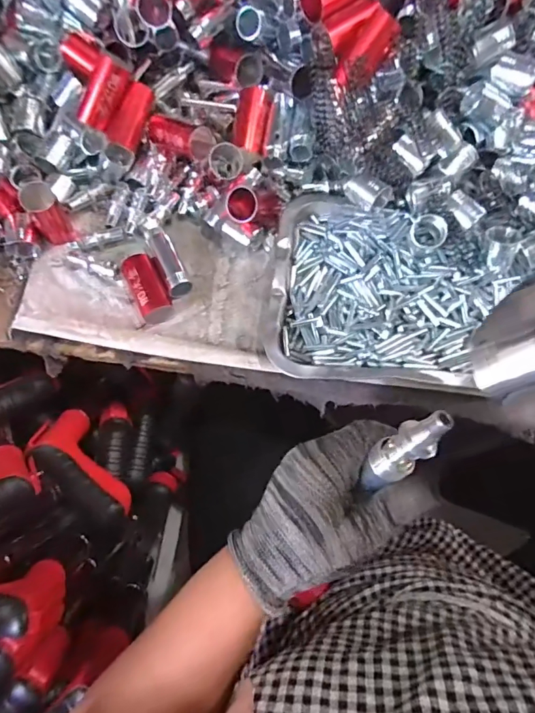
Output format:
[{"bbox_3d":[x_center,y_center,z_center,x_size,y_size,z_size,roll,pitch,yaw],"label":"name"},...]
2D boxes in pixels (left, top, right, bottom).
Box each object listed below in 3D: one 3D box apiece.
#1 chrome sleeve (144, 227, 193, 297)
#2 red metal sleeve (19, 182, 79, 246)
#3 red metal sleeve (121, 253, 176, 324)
[{"bbox_3d":[-0.093,-0.089,0.426,0.021,0.023,0.072,-23,72,-8],"label":"chrome sleeve"},{"bbox_3d":[-0.201,-0.132,0.413,0.026,0.064,0.028,-24,73,-9],"label":"red metal sleeve"},{"bbox_3d":[-0.108,-0.061,0.408,0.028,0.027,0.065,-25,73,-9],"label":"red metal sleeve"}]

